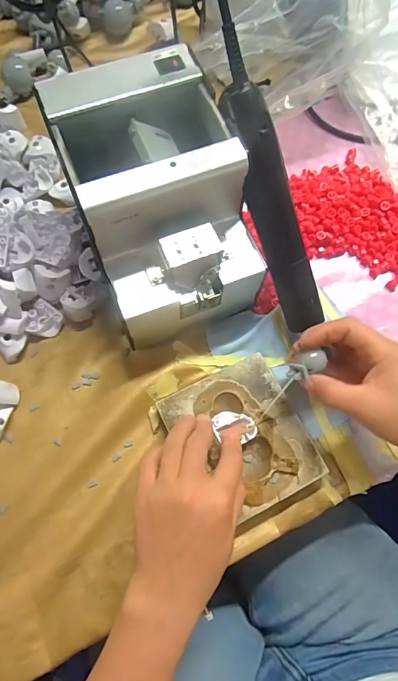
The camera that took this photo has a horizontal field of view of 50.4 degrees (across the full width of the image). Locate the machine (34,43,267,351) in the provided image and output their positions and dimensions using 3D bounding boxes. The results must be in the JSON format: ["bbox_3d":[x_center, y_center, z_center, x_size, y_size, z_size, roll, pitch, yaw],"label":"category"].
[{"bbox_3d":[-0.032,-0.109,0.368,0.126,0.147,0.182,-21,73,-8],"label":"machine"}]

